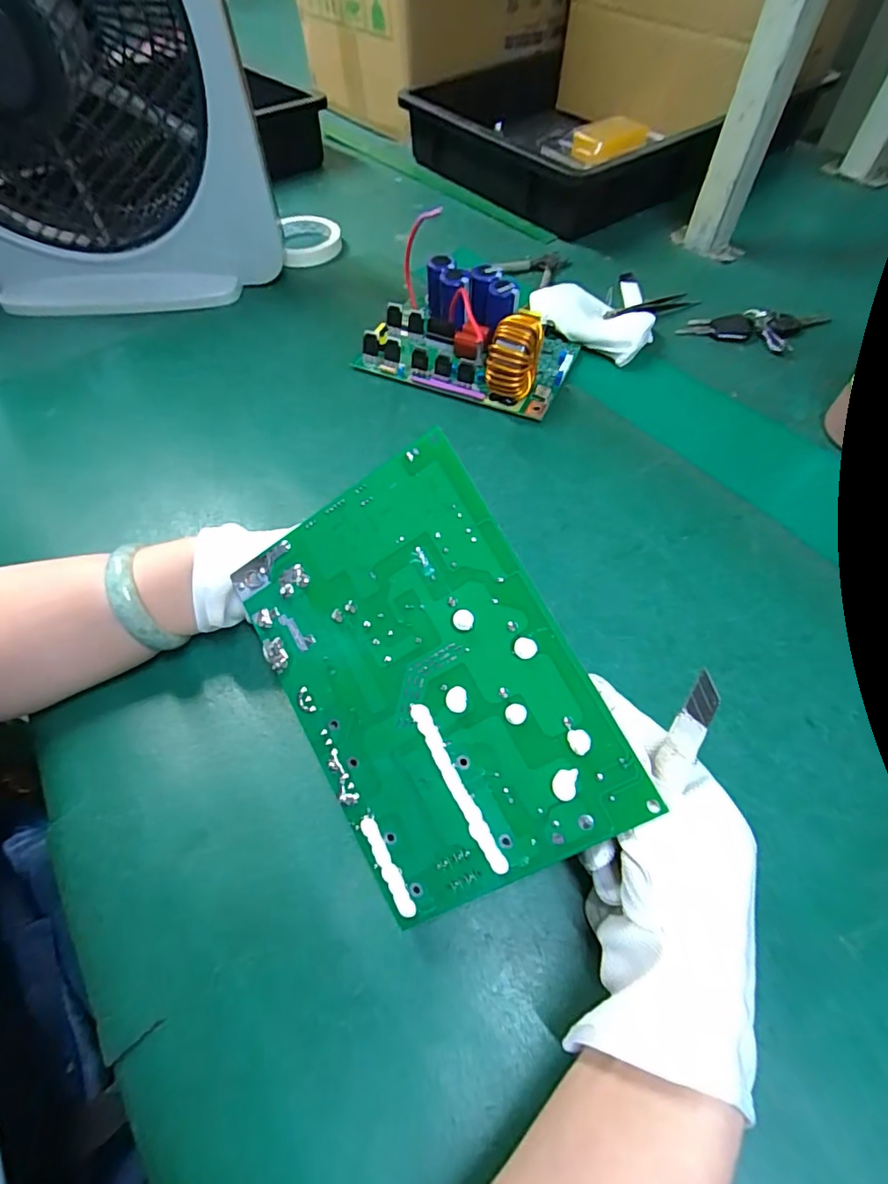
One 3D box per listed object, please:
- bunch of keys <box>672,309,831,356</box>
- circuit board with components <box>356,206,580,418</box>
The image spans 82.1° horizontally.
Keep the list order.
[{"bbox_3d":[0.338,-0.279,0.539,0.166,0.019,0.063,-3,58,-2],"label":"bunch of keys"},{"bbox_3d":[0.026,-0.256,0.493,0.197,0.063,0.135,20,60,13],"label":"circuit board with components"}]

